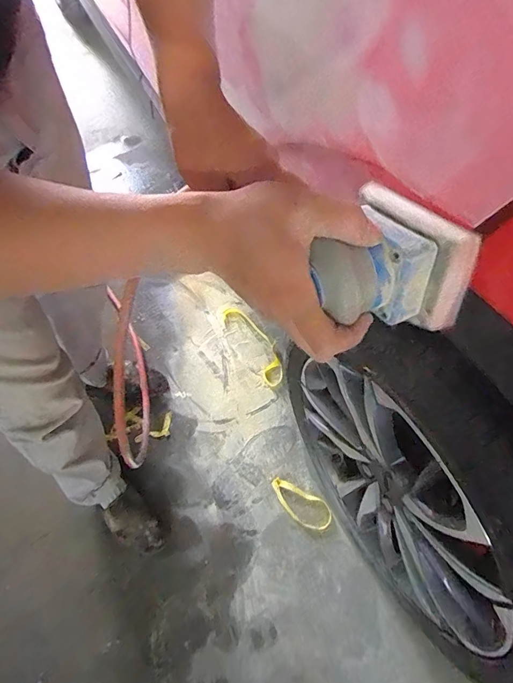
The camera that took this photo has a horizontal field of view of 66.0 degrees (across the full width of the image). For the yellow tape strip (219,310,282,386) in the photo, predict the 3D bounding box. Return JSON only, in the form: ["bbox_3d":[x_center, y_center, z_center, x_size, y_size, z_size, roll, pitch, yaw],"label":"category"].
[{"bbox_3d":[-0.007,0.006,1.147,0.078,0.010,0.277,-32,68,-14],"label":"yellow tape strip"}]

